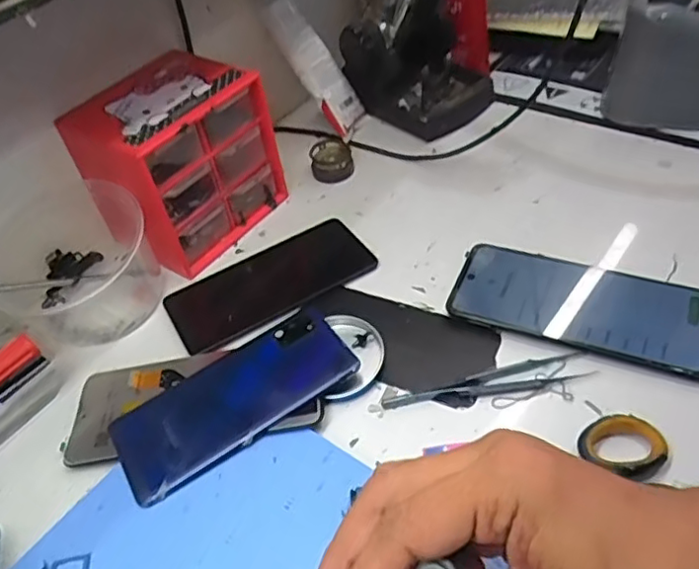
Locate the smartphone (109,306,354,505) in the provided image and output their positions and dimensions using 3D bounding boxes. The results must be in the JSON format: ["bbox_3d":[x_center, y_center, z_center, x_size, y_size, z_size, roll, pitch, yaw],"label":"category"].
[{"bbox_3d":[-0.075,0.071,0.403,0.154,0.006,0.074,-32,47,-18],"label":"smartphone"}]

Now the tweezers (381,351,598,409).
[{"bbox_3d":[0.088,0.065,0.397,0.131,0.013,0.019,-9,44,-6],"label":"tweezers"}]

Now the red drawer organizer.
[{"bbox_3d":[-0.140,-0.103,0.513,0.107,0.115,0.130,24,51,26],"label":"red drawer organizer"}]

